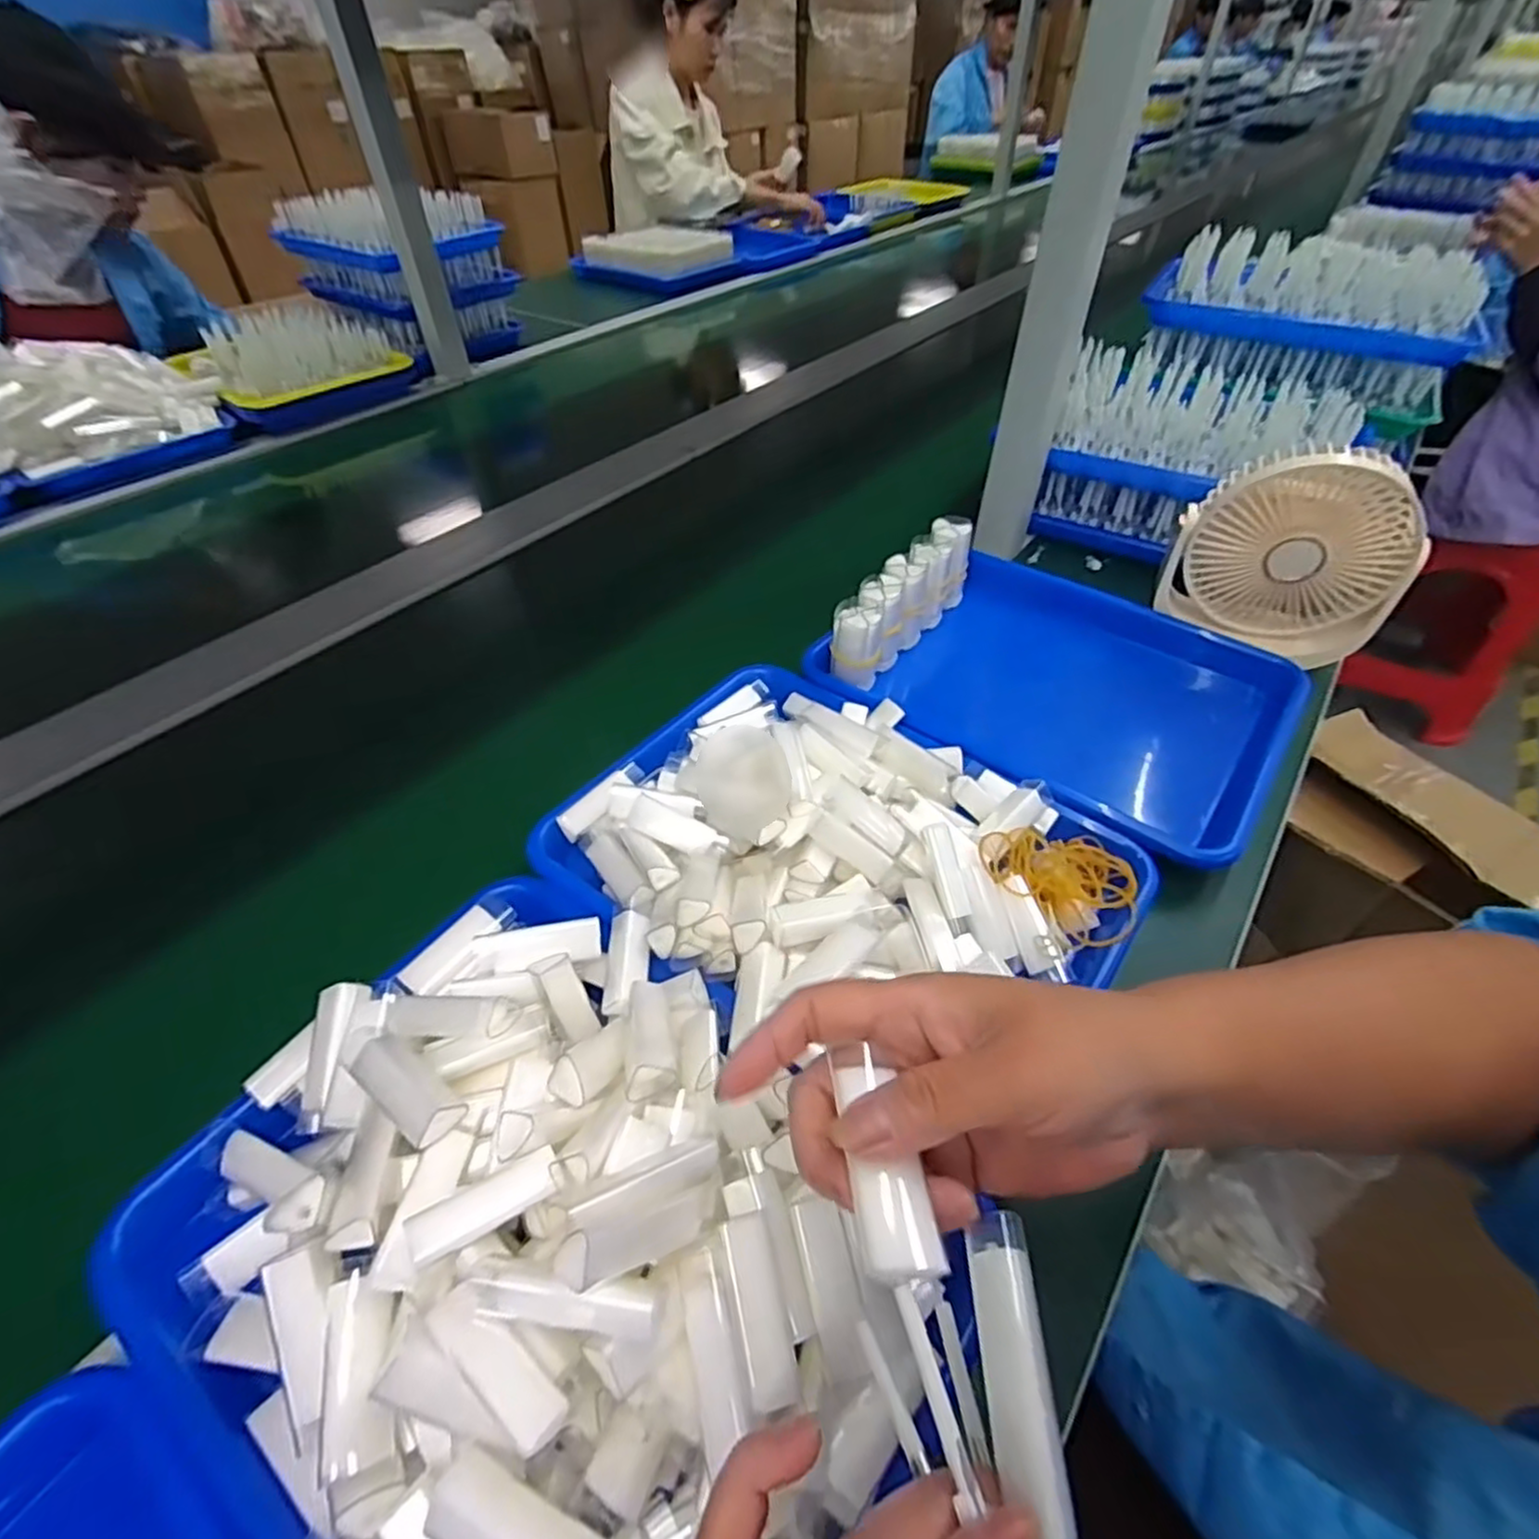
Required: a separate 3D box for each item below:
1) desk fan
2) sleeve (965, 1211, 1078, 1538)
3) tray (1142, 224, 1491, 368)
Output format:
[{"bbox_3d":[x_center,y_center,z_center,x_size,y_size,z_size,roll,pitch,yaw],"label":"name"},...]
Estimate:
[{"bbox_3d":[0.404,-0.164,0.554,0.152,0.158,0.052,29,53,25],"label":"desk fan"},{"bbox_3d":[0.064,0.154,0.179,0.017,0.013,0.071,0,45,1],"label":"sleeve"},{"bbox_3d":[0.587,-0.510,0.772,0.306,0.089,0.187,29,54,25],"label":"tray"}]

